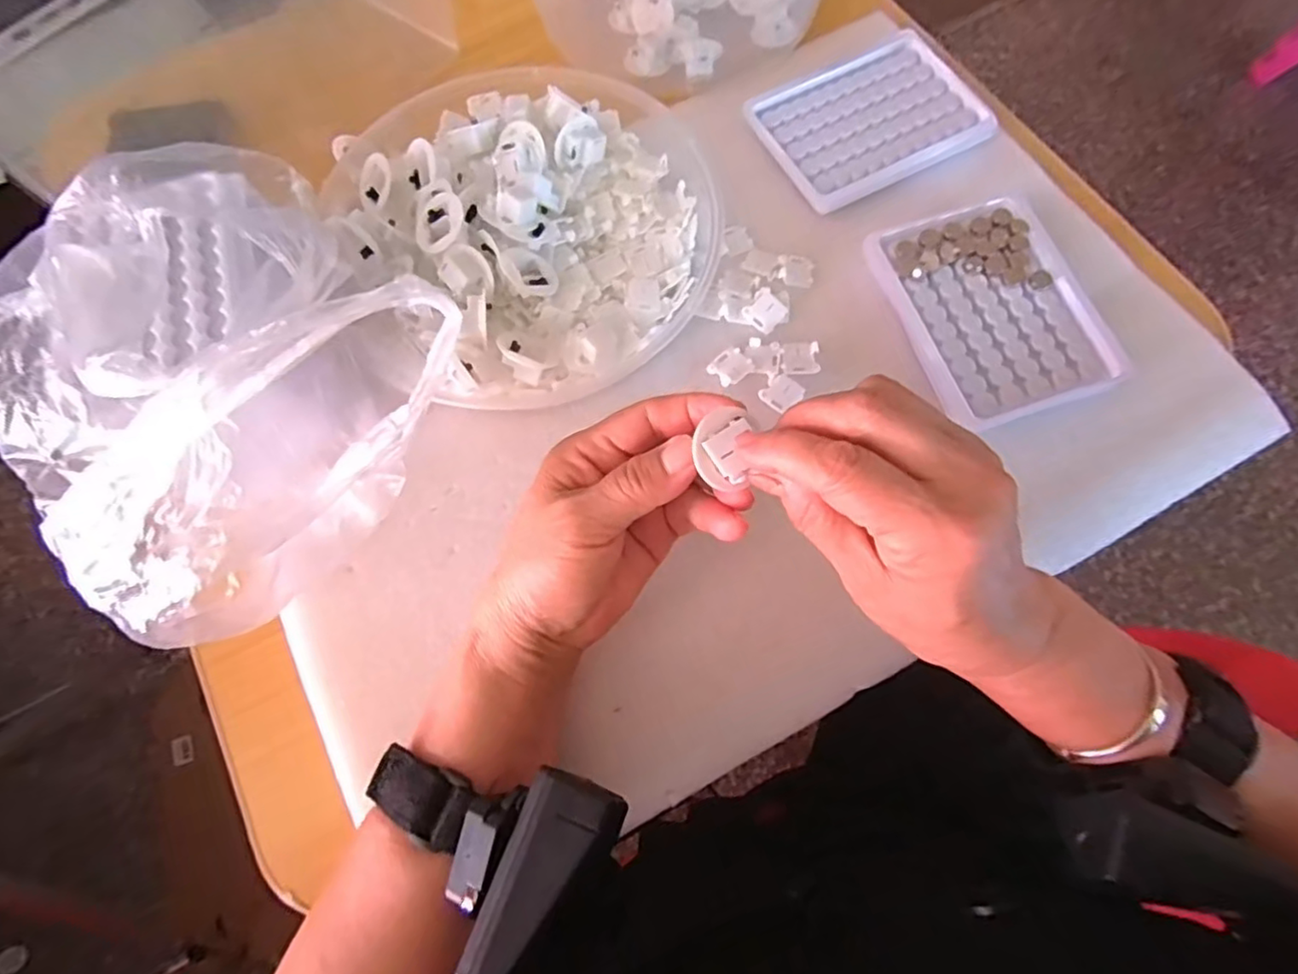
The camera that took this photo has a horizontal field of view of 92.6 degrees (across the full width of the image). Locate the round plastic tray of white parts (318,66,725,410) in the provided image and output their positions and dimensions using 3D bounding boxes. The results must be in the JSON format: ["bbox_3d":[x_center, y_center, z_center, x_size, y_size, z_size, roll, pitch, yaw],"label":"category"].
[{"bbox_3d":[-0.069,-0.156,0.357,0.200,0.048,0.219,0,73,1],"label":"round plastic tray of white parts"}]

